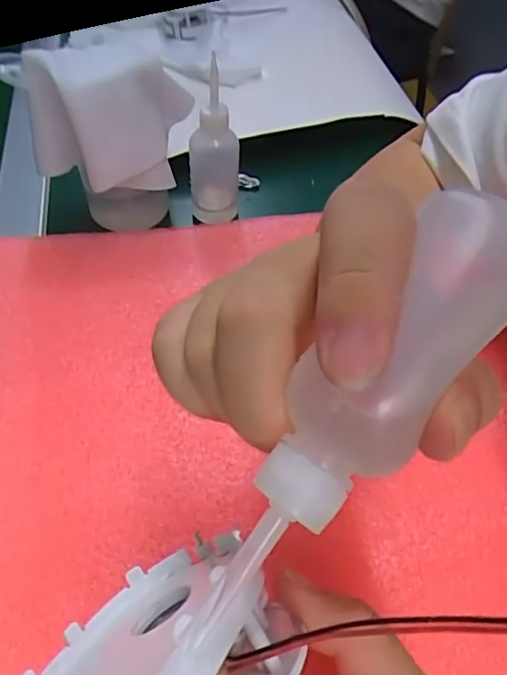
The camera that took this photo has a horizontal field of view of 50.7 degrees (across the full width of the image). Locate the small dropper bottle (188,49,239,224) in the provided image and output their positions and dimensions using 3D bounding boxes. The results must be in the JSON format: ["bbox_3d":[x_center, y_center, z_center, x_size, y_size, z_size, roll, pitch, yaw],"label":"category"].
[{"bbox_3d":[-0.028,-0.136,0.380,0.036,0.092,0.043,-2,52,-5],"label":"small dropper bottle"}]

